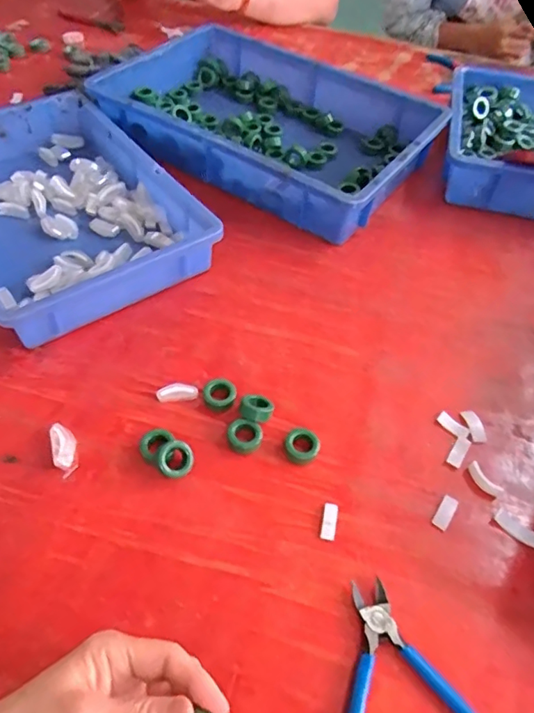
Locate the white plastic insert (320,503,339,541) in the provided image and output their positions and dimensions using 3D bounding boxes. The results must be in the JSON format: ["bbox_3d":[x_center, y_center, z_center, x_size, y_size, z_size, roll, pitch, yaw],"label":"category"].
[{"bbox_3d":[0.051,0.134,0.429,0.012,0.004,0.031,11,52,5],"label":"white plastic insert"}]

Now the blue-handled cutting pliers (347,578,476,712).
[{"bbox_3d":[0.096,0.226,0.353,0.106,0.008,0.139,-3,52,-7],"label":"blue-handled cutting pliers"}]

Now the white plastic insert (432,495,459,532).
[{"bbox_3d":[0.150,0.130,0.439,0.013,0.004,0.032,31,56,19],"label":"white plastic insert"}]

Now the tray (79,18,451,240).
[{"bbox_3d":[0.005,-0.333,0.744,0.427,0.071,0.294,30,55,18],"label":"tray"}]

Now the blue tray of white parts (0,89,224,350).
[{"bbox_3d":[-0.247,-0.184,0.618,0.244,0.059,0.366,-28,58,-24],"label":"blue tray of white parts"}]

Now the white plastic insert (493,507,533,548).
[{"bbox_3d":[0.208,0.143,0.433,0.039,0.004,0.016,39,59,24],"label":"white plastic insert"}]

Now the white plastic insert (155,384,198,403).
[{"bbox_3d":[-0.084,0.034,0.491,0.037,0.006,0.016,-5,52,-9],"label":"white plastic insert"}]

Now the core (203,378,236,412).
[{"bbox_3d":[-0.044,0.035,0.489,0.029,0.010,0.031,-14,54,-15],"label":"core"}]

